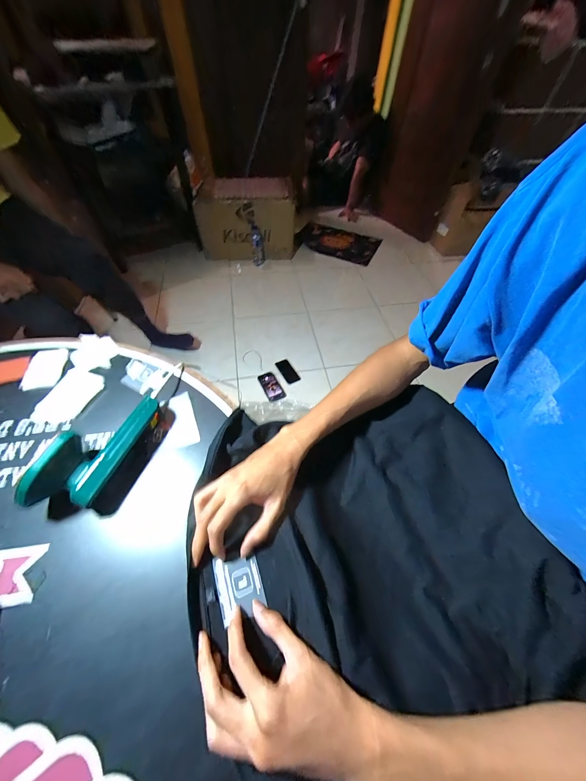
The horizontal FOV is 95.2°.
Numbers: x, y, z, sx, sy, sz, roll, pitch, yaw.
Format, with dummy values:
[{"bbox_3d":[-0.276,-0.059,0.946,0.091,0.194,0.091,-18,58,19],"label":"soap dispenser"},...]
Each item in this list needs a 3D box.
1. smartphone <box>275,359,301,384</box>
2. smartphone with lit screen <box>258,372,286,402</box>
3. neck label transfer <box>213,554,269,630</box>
[{"bbox_3d":[-0.026,-0.090,1.215,0.069,0.010,0.135,-23,59,-17],"label":"smartphone"},{"bbox_3d":[-0.092,-0.019,1.153,0.081,0.013,0.141,-16,59,-24],"label":"smartphone with lit screen"},{"bbox_3d":[-0.063,0.225,0.311,0.049,0.005,0.062,-17,58,-12],"label":"neck label transfer"}]

